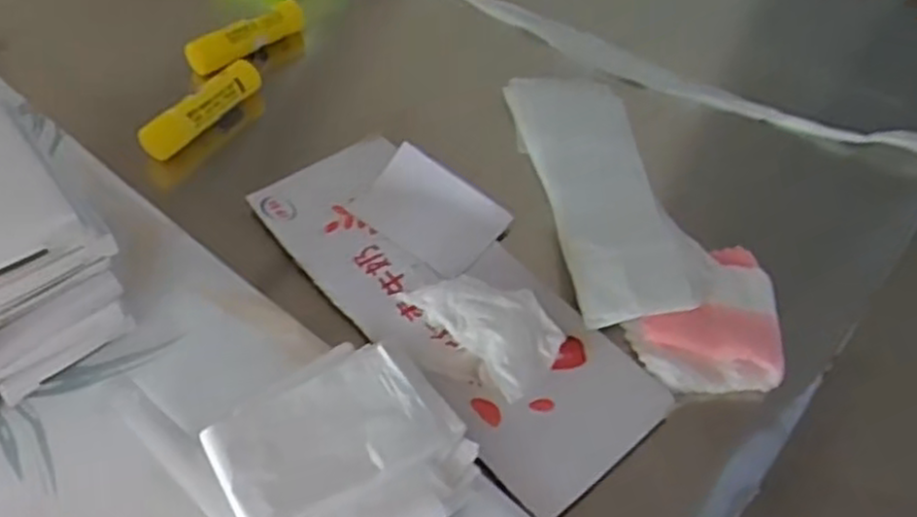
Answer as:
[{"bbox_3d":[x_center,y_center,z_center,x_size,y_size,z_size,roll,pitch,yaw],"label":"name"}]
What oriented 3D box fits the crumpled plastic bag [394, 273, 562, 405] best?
[{"bbox_3d":[0.015,0.042,0.529,0.113,0.039,0.073,37,57,21],"label":"crumpled plastic bag"}]

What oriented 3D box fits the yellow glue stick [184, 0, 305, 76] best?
[{"bbox_3d":[-0.193,-0.207,0.706,0.113,0.023,0.029,-29,60,-25],"label":"yellow glue stick"}]

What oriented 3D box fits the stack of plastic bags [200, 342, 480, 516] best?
[{"bbox_3d":[-0.065,0.120,0.462,0.135,0.016,0.137,-30,60,-25],"label":"stack of plastic bags"}]

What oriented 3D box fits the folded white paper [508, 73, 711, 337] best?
[{"bbox_3d":[0.118,-0.061,0.628,0.098,0.020,0.264,-6,53,-10],"label":"folded white paper"}]

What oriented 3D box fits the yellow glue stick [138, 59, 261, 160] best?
[{"bbox_3d":[-0.212,-0.125,0.641,0.029,0.028,0.112,34,56,20],"label":"yellow glue stick"}]

